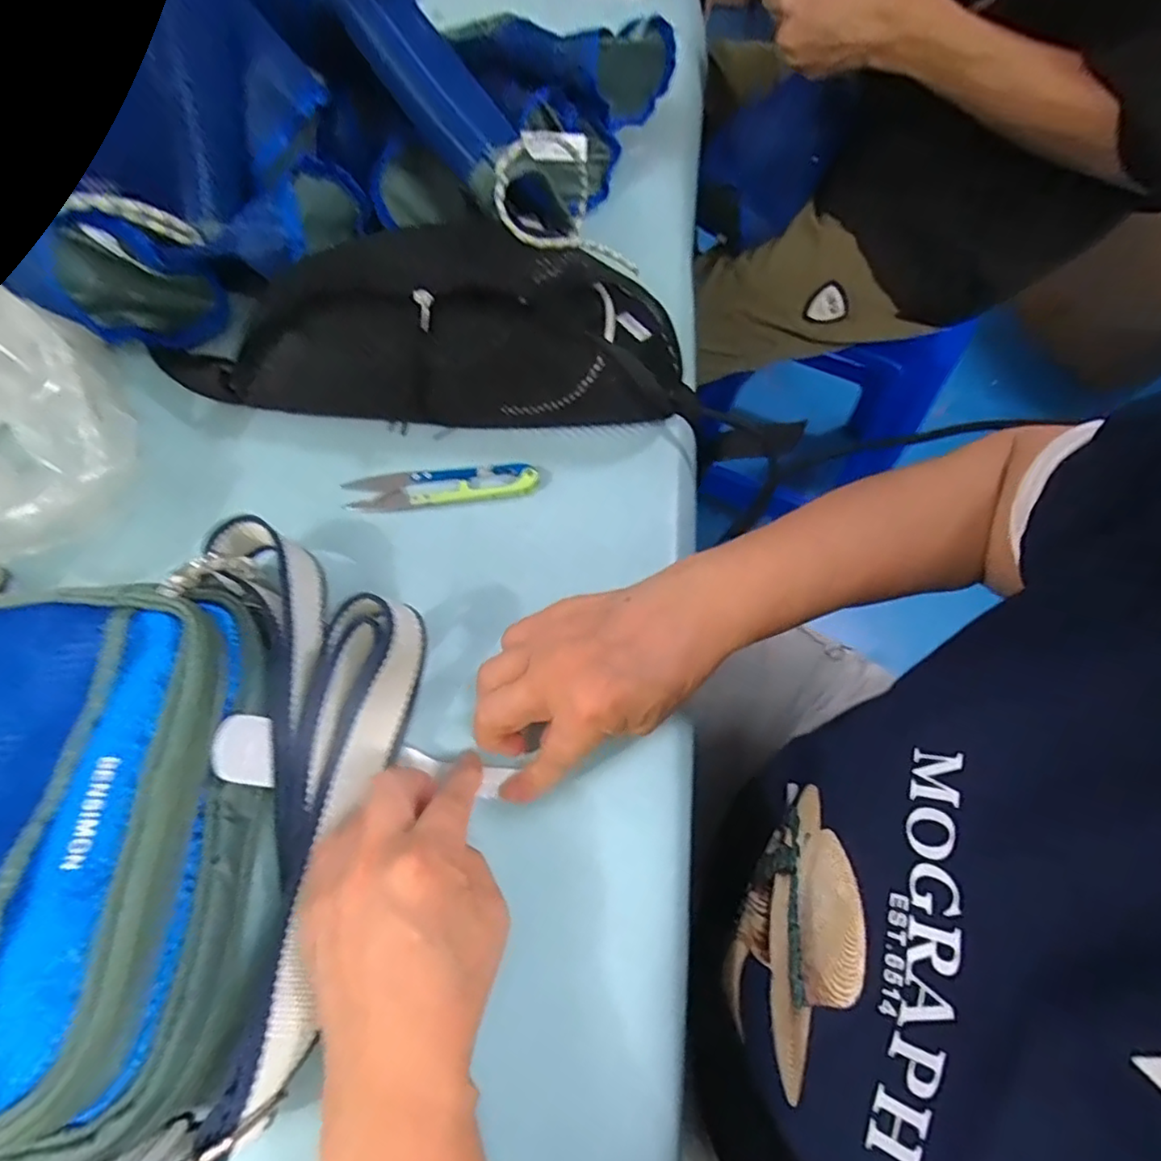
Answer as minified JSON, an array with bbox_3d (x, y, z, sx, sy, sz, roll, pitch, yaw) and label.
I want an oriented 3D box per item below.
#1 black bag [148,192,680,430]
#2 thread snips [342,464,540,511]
[{"bbox_3d":[-0.104,-0.155,0.397,0.334,0.072,0.095,2,65,-2],"label":"black bag"},{"bbox_3d":[-0.087,-0.060,0.390,0.118,0.012,0.027,-4,65,-5],"label":"thread snips"}]

